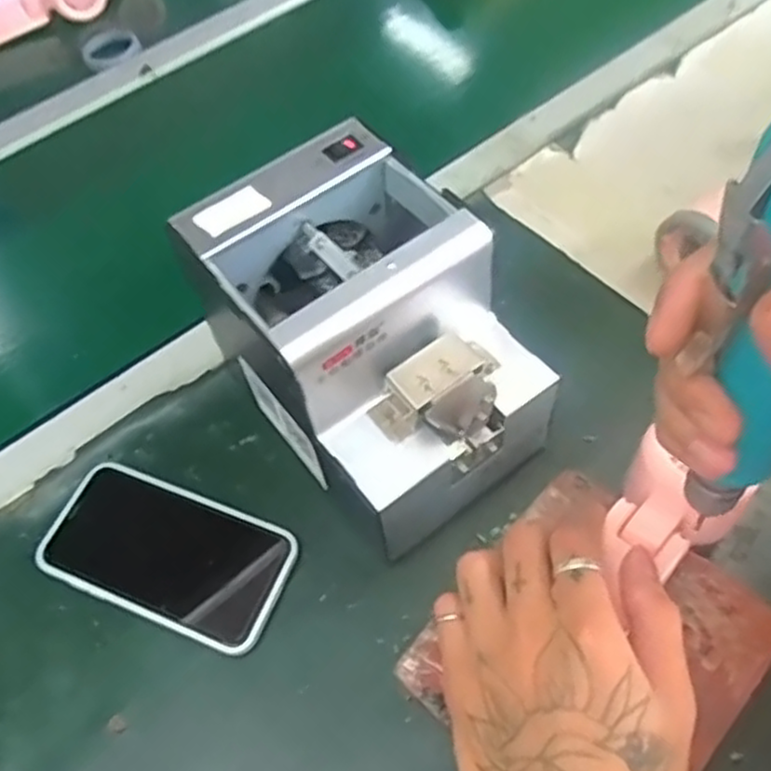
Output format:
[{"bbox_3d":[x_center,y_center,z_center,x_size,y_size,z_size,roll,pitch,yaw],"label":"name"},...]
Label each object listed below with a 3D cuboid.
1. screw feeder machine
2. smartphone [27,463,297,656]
[{"bbox_3d":[-0.006,-0.022,0.416,0.118,0.146,0.176,-34,61,-16],"label":"screw feeder machine"},{"bbox_3d":[-0.129,0.098,0.432,0.146,0.008,0.073,18,61,15],"label":"smartphone"}]

